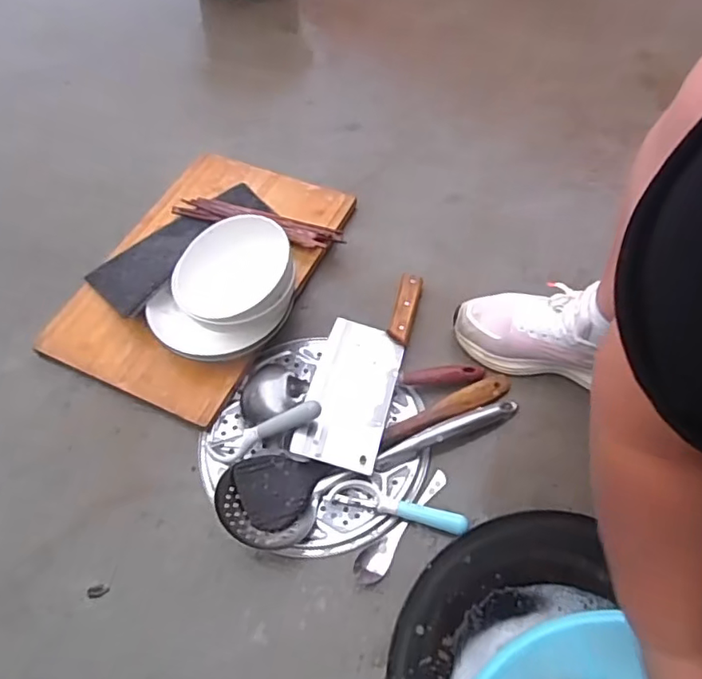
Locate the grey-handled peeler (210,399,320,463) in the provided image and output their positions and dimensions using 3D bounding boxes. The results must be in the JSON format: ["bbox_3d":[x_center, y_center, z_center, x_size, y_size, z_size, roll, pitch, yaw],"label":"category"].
[{"bbox_3d":[-0.107,0.114,0.688,0.161,0.028,0.027,-27,54,24],"label":"grey-handled peeler"}]

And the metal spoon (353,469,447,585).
[{"bbox_3d":[0.065,0.213,0.650,0.030,0.027,0.161,37,66,23],"label":"metal spoon"}]

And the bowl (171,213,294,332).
[{"bbox_3d":[-0.155,-0.085,0.739,0.154,0.067,0.149,-3,56,4],"label":"bowl"}]

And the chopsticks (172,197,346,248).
[{"bbox_3d":[-0.150,-0.184,0.881,0.275,0.019,0.060,14,59,11],"label":"chopsticks"}]

